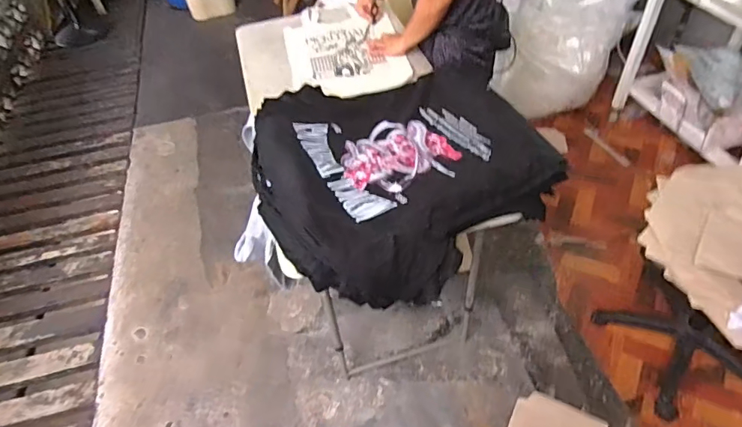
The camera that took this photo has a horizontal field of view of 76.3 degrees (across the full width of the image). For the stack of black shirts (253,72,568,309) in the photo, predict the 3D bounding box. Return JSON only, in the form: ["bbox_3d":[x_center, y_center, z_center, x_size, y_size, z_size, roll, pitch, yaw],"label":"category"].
[{"bbox_3d":[0.070,-0.122,1.153,0.677,0.228,0.599,-22,50,-14],"label":"stack of black shirts"}]

